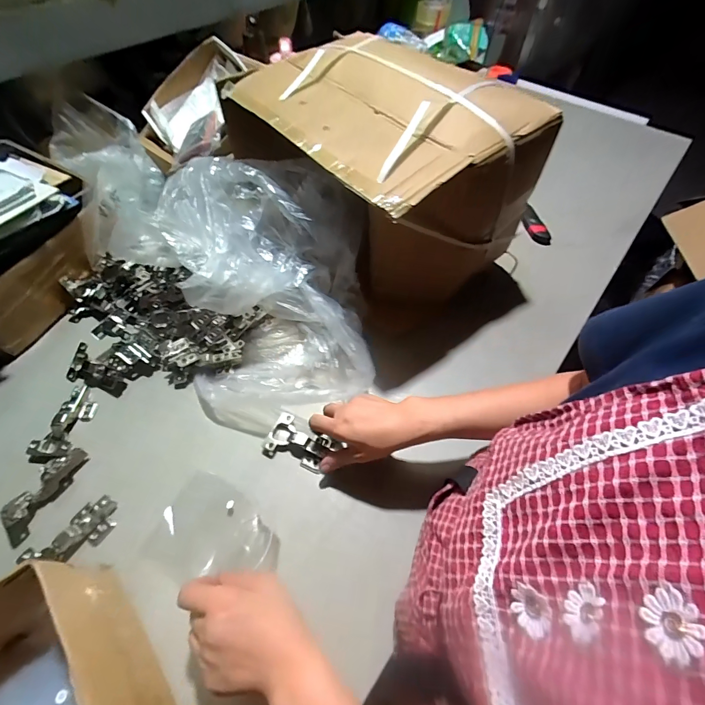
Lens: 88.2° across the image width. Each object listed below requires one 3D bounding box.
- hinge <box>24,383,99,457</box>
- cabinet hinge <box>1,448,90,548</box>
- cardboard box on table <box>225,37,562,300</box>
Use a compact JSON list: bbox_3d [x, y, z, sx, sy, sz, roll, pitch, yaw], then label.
[{"bbox_3d":[-0.417,0.100,0.538,0.048,0.023,0.111,9,57,5],"label":"hinge"},{"bbox_3d":[-0.410,0.180,0.477,0.039,0.028,0.120,18,58,10],"label":"cabinet hinge"},{"bbox_3d":[0.040,-0.324,0.667,0.320,0.292,0.471,-34,64,-21],"label":"cardboard box on table"}]

